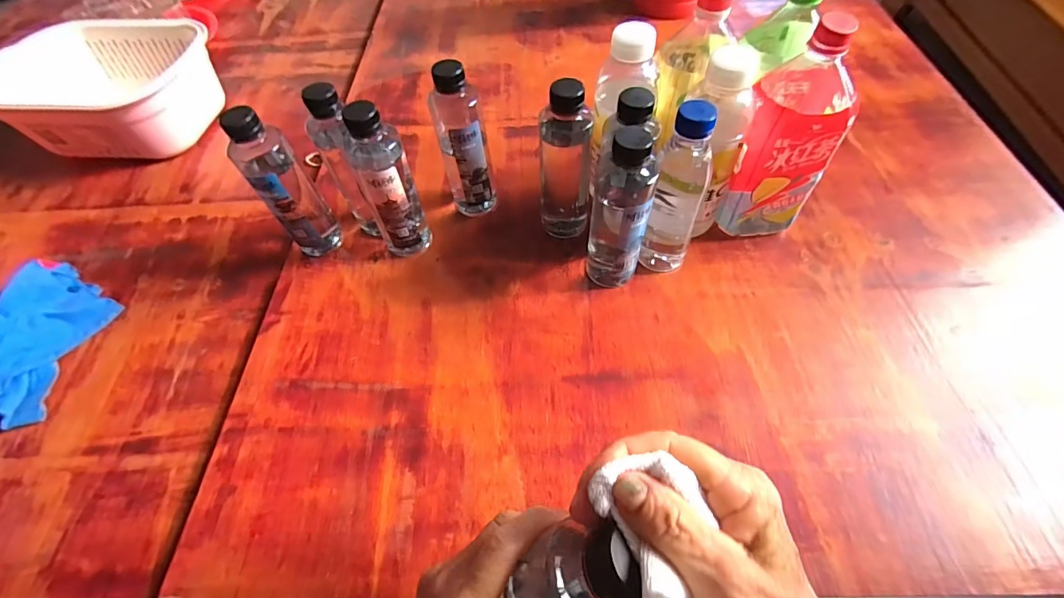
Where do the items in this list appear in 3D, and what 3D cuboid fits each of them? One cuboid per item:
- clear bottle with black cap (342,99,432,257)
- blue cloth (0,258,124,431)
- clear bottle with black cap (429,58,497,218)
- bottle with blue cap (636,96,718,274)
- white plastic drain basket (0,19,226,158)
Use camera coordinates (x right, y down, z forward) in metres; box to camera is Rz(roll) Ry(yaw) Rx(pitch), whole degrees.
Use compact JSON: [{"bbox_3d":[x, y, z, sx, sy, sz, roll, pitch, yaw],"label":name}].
[{"bbox_3d":[-0.149,-0.118,0.482,0.056,0.176,0.048,-25,58,-12],"label":"clear bottle with black cap"},{"bbox_3d":[-0.552,0.054,0.498,0.139,0.036,0.283,-13,56,-4],"label":"blue cloth"},{"bbox_3d":[-0.074,-0.167,0.511,0.054,0.179,0.047,-11,56,-2],"label":"clear bottle with black cap"},{"bbox_3d":[0.144,-0.102,0.446,0.047,0.183,0.048,17,59,16],"label":"bottle with blue cap"},{"bbox_3d":[-0.632,-0.324,0.712,0.278,0.120,0.219,2,56,6],"label":"white plastic drain basket"}]

